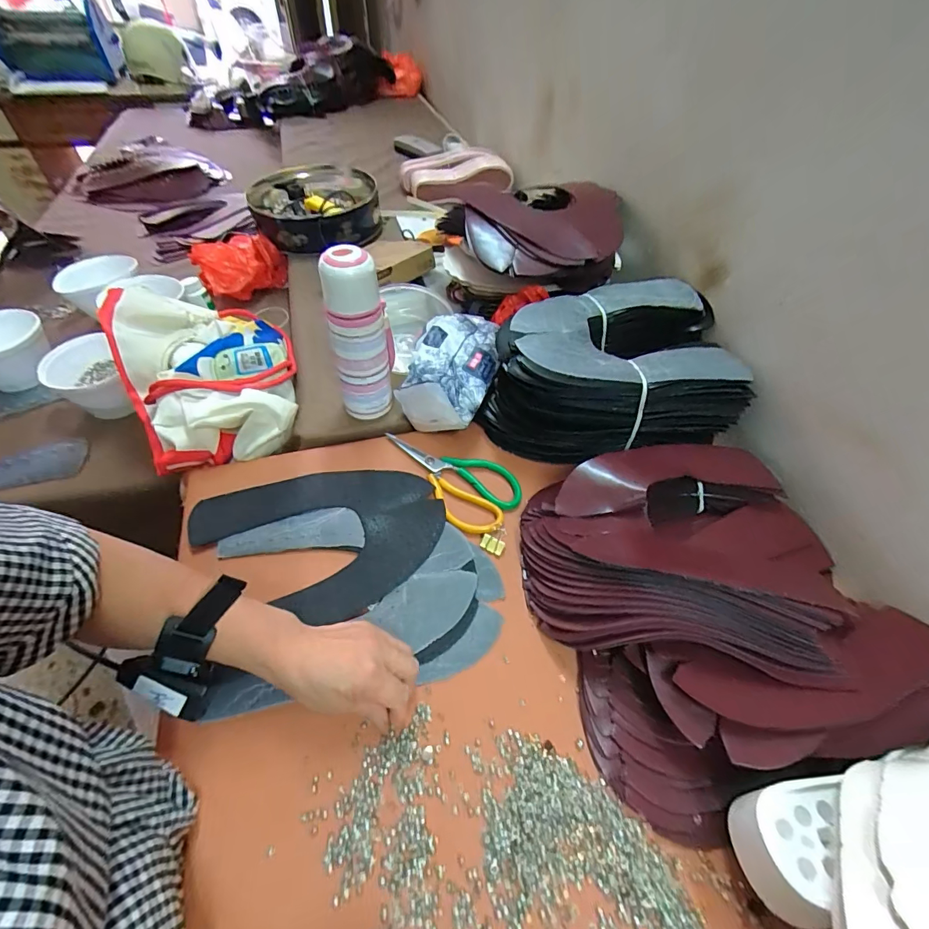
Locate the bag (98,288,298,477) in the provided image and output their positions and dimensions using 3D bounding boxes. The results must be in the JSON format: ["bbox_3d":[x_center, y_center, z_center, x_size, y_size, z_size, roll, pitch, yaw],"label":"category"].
[{"bbox_3d":[-0.348,-0.135,0.601,0.203,0.100,0.271,-23,57,-19],"label":"bag"}]

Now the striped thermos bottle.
[{"bbox_3d":[-0.125,-0.150,0.544,0.067,0.223,0.076,-6,53,-8],"label":"striped thermos bottle"}]

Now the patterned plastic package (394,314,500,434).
[{"bbox_3d":[-0.015,-0.121,0.603,0.113,0.100,0.162,13,52,8],"label":"patterned plastic package"}]

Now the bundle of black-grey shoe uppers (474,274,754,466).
[{"bbox_3d":[0.184,-0.113,0.587,0.317,0.137,0.220,-11,54,-11],"label":"bundle of black-grey shoe uppers"}]

